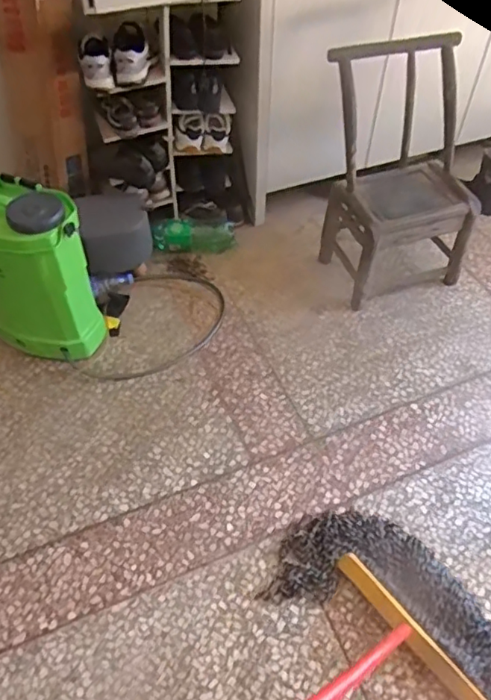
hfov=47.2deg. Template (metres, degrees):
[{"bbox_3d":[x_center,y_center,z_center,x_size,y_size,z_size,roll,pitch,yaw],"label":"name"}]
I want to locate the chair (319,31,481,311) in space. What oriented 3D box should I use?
[{"bbox_3d":[0.445,-0.490,1.595,0.388,0.586,0.367,-16,53,-13],"label":"chair"}]

